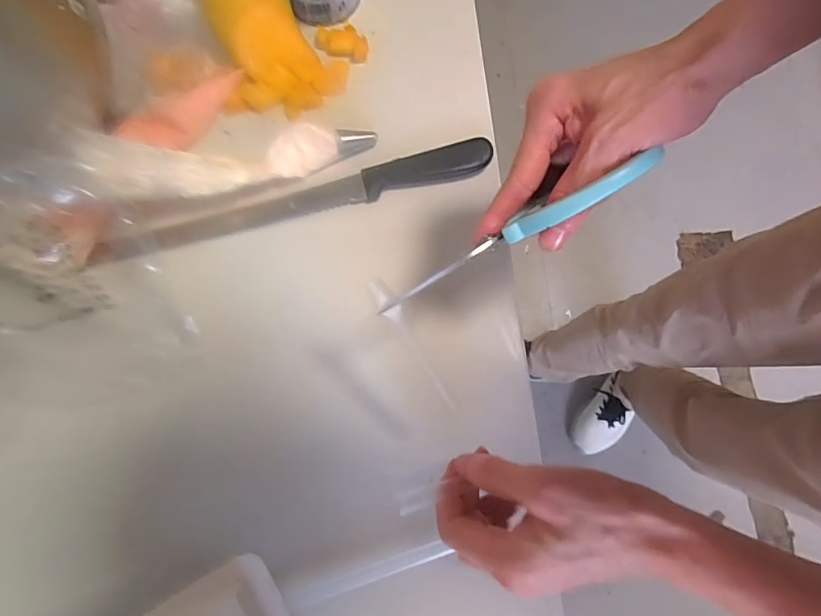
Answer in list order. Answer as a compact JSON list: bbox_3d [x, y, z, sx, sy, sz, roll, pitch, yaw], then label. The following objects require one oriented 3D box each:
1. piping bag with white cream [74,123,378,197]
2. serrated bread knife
[{"bbox_3d":[-0.139,-0.127,0.390,0.225,0.043,0.034,-14,78,-20],"label":"piping bag with white cream"},{"bbox_3d":[-0.104,-0.096,0.417,0.358,0.013,0.030,-14,79,-2],"label":"serrated bread knife"}]

